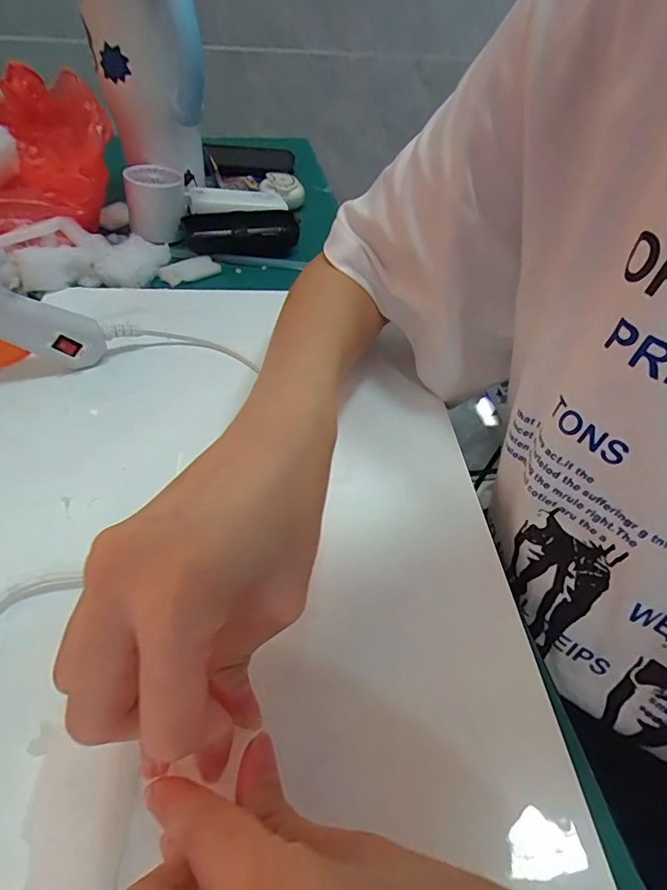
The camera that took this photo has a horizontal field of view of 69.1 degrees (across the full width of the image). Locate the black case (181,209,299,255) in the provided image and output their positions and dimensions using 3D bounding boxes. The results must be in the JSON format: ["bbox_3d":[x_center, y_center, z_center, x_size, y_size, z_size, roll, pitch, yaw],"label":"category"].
[{"bbox_3d":[-0.089,-0.206,0.471,0.106,0.023,0.050,-12,49,-15],"label":"black case"}]

